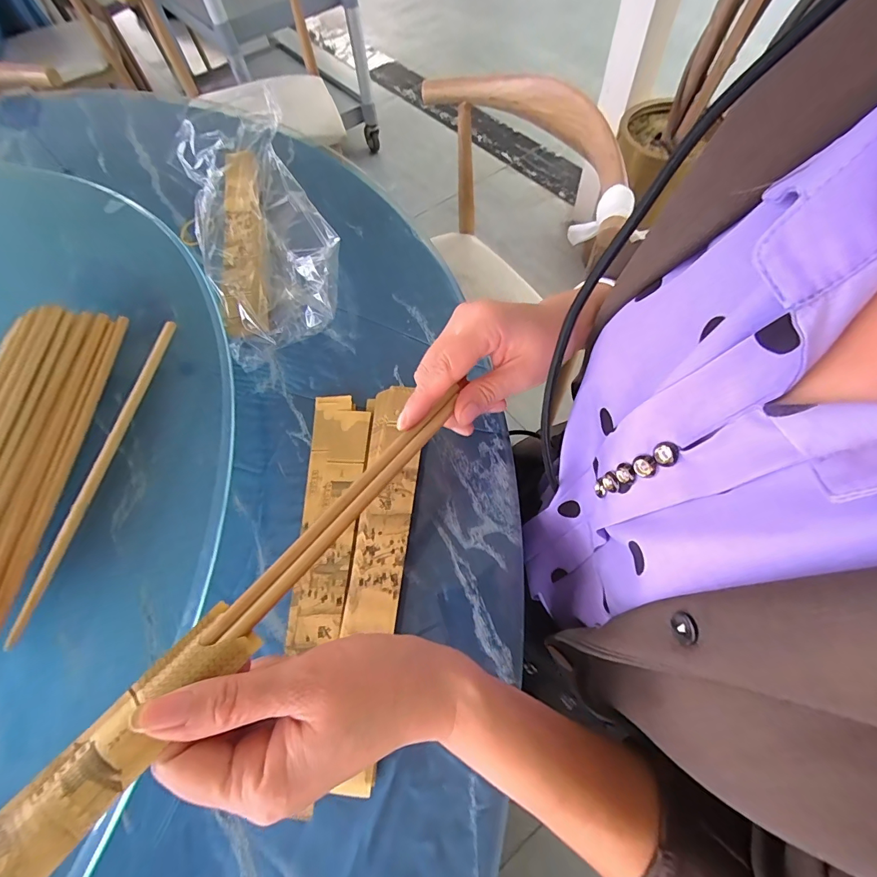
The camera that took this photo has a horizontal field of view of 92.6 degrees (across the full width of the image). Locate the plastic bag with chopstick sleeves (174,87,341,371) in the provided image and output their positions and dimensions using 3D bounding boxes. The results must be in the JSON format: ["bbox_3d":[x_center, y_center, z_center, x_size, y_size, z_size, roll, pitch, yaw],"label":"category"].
[{"bbox_3d":[-0.191,-0.228,0.441,0.136,0.060,0.326,-23,65,-8],"label":"plastic bag with chopstick sleeves"}]

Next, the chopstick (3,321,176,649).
[{"bbox_3d":[-0.251,0.013,0.313,0.013,0.009,0.253,5,64,6],"label":"chopstick"}]

